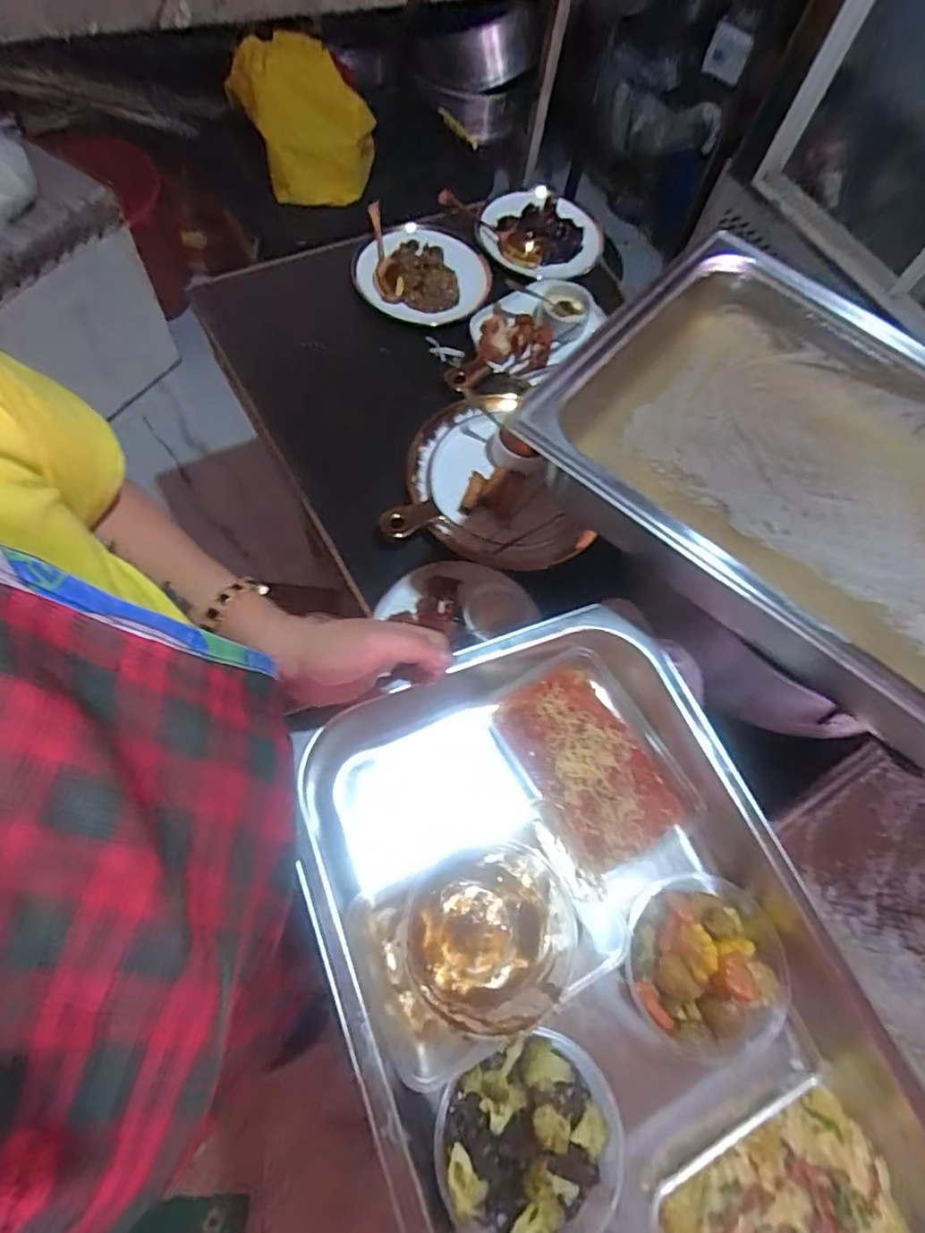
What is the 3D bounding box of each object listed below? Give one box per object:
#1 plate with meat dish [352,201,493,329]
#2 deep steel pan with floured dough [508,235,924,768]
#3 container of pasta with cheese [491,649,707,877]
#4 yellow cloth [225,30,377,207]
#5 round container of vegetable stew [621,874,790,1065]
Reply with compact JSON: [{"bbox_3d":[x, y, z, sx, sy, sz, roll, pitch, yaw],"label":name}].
[{"bbox_3d":[-0.065,-0.524,0.926,0.205,0.045,0.187,-1,66,1],"label":"plate with meat dish"},{"bbox_3d":[0.355,-0.092,0.501,0.559,0.097,0.385,34,71,15],"label":"deep steel pan with floured dough"},{"bbox_3d":[0.110,0.113,0.506,0.125,0.047,0.165,-29,69,-11],"label":"container of pasta with cheese"},{"bbox_3d":[-0.364,-1.146,1.428,0.305,0.229,0.312,-13,67,-4],"label":"yellow cloth"},{"bbox_3d":[0.182,0.259,0.457,0.116,0.045,0.116,-1,66,1],"label":"round container of vegetable stew"}]

